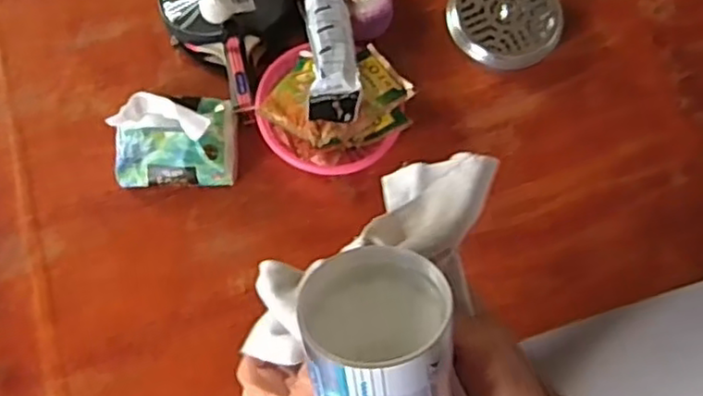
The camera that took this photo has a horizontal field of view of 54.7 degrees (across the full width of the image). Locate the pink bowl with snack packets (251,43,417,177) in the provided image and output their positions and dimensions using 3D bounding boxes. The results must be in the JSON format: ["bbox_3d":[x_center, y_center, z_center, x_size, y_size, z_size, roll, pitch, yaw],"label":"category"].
[{"bbox_3d":[-0.021,-0.106,0.815,0.181,0.073,0.157,6,74,3],"label":"pink bowl with snack packets"}]

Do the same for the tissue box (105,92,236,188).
[{"bbox_3d":[-0.205,-0.076,0.786,0.133,0.111,0.108,-1,74,0],"label":"tissue box"}]

